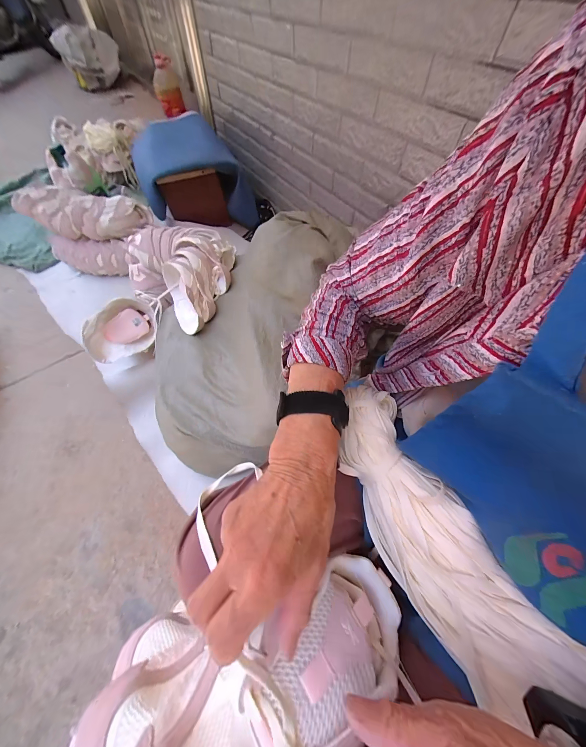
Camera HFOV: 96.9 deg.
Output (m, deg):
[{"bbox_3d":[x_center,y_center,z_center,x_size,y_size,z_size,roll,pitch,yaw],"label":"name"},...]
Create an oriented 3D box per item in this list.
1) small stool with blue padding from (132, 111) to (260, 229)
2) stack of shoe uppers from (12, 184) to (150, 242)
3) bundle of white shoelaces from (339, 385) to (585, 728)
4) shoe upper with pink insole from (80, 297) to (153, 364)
[{"bbox_3d":[-0.447,-0.958,1.209,0.444,0.329,0.503,-11,60,-8],"label":"small stool with blue padding"},{"bbox_3d":[-0.796,-0.604,0.986,0.430,0.145,0.134,-10,59,-7],"label":"stack of shoe uppers"},{"bbox_3d":[0.148,0.159,0.238,0.109,0.058,0.332,-30,64,-18],"label":"bundle of white shoelaces"},{"bbox_3d":[-0.502,-0.120,0.755,0.080,0.141,0.199,-5,41,43],"label":"shoe upper with pink insole"}]

